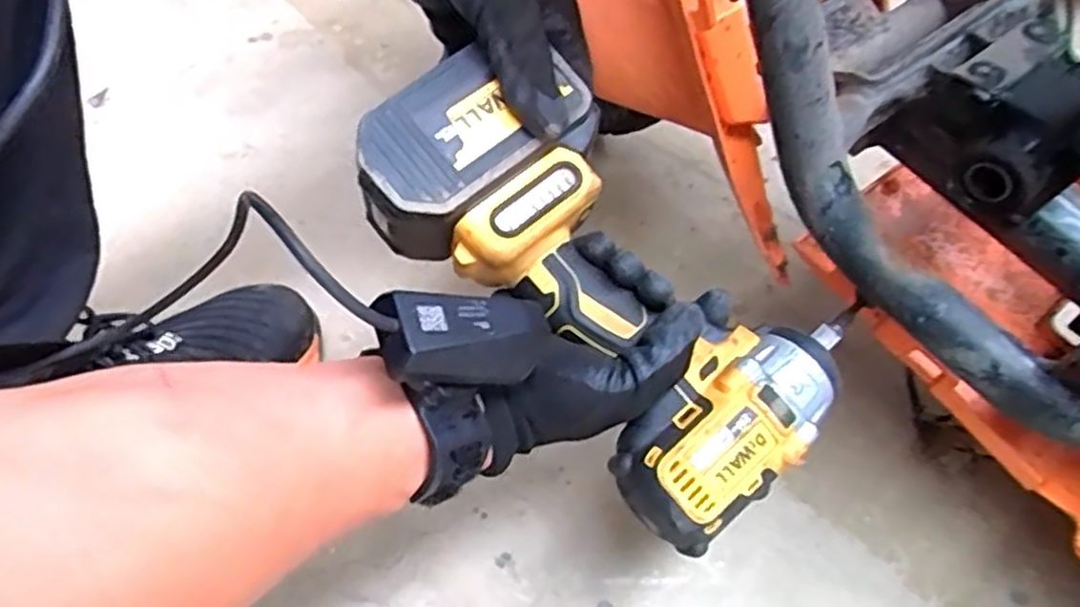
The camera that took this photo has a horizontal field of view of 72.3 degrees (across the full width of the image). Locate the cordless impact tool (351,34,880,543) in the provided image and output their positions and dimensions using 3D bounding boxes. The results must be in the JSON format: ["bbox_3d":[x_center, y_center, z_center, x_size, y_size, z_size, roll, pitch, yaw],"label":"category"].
[{"bbox_3d":[0.021,-0.006,0.374,0.255,0.074,0.122,43,59,1],"label":"cordless impact tool"}]

